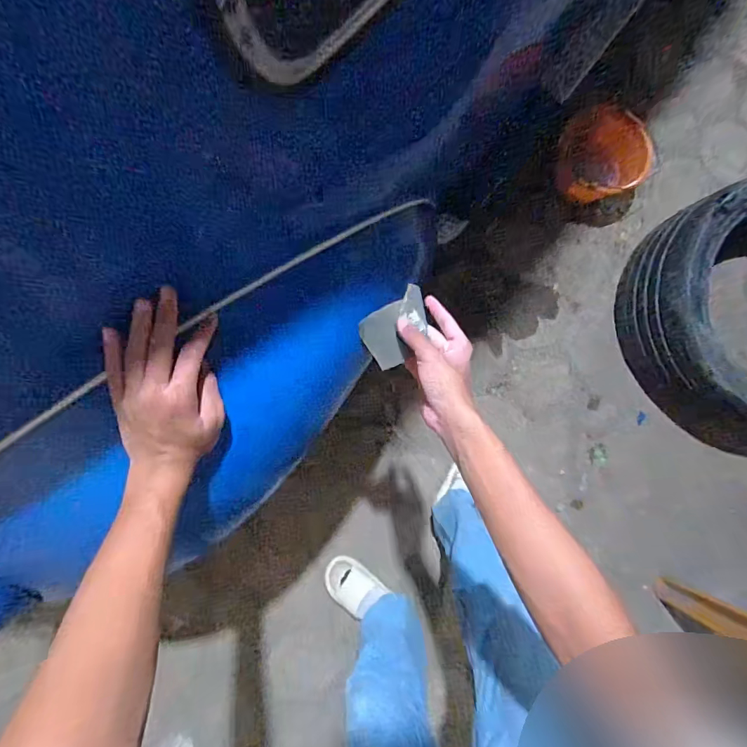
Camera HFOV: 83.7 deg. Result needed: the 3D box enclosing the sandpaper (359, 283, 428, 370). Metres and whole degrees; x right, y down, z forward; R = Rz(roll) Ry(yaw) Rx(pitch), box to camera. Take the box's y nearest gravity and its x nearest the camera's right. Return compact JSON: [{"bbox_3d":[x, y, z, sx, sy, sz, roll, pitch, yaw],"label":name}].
[{"bbox_3d":[0.032,-0.056,0.515,0.090,0.032,0.067,-38,88,-5],"label":"sandpaper"}]

